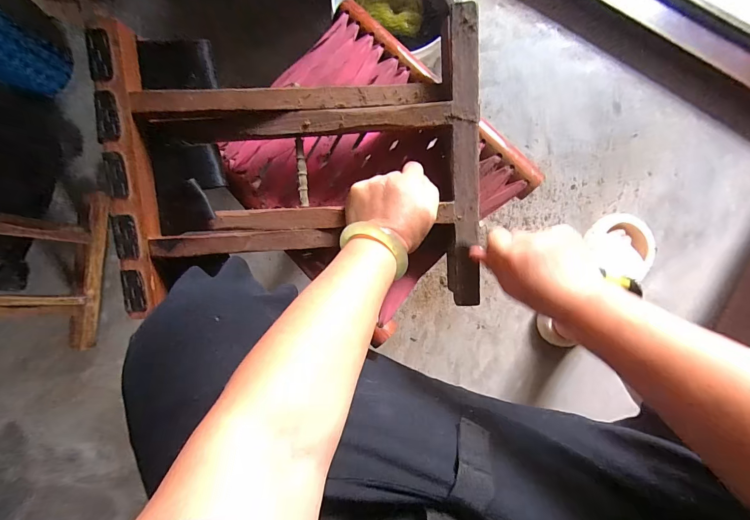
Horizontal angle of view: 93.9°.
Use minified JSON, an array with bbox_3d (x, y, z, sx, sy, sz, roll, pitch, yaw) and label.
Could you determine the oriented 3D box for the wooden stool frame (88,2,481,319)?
[{"bbox_3d":[-0.082,-0.098,0.373,0.379,0.081,0.279,-2,85,4],"label":"wooden stool frame"}]

